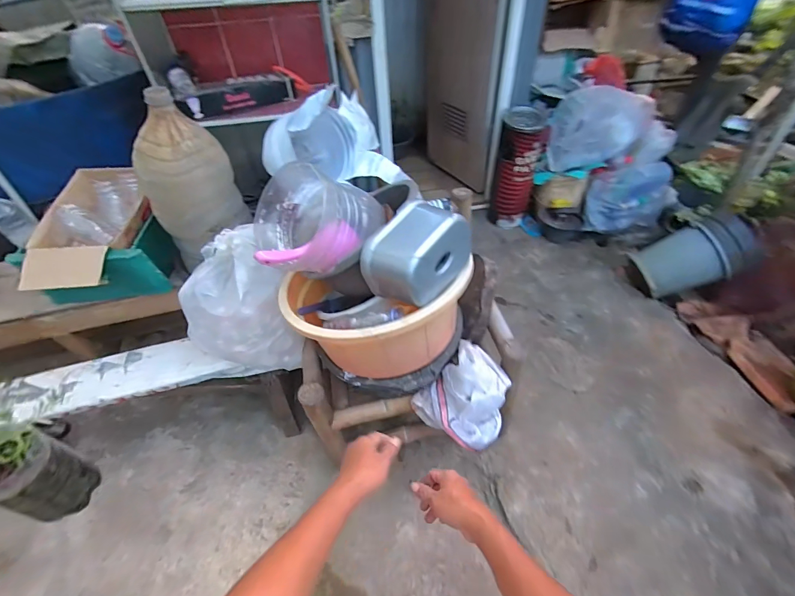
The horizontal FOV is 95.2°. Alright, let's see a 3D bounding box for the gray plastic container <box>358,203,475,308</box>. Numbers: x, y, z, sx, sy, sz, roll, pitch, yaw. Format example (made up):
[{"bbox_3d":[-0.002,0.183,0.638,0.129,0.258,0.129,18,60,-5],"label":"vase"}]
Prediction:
[{"bbox_3d":[0.045,-0.105,0.840,0.180,0.137,0.226,28,54,27],"label":"gray plastic container"}]

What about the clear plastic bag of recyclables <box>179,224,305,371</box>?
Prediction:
[{"bbox_3d":[-0.434,0.026,1.053,0.312,0.352,0.248,7,48,10],"label":"clear plastic bag of recyclables"}]

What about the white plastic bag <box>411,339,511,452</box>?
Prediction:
[{"bbox_3d":[0.197,0.280,1.046,0.234,0.193,0.218,30,55,27],"label":"white plastic bag"}]

